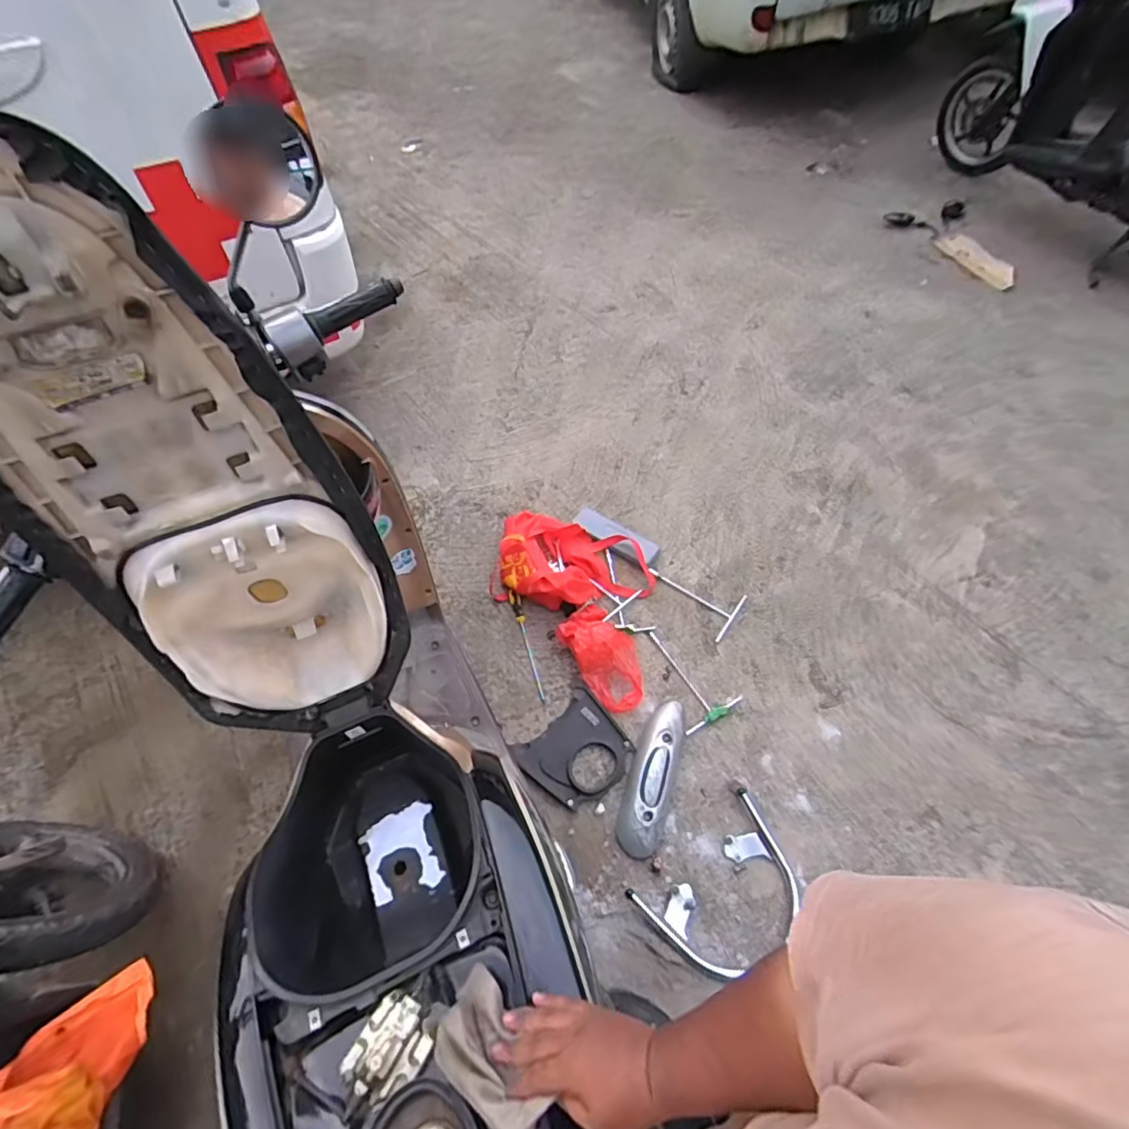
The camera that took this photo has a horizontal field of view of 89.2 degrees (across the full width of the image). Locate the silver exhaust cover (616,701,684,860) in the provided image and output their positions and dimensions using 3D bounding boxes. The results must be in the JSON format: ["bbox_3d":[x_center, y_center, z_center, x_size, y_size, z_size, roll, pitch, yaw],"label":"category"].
[{"bbox_3d":[0.210,0.497,1.365,0.110,0.043,0.368,15,60,12],"label":"silver exhaust cover"}]

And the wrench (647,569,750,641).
[{"bbox_3d":[0.367,0.079,1.641,0.273,0.016,0.148,35,66,22],"label":"wrench"}]

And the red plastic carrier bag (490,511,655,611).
[{"bbox_3d":[0.014,-0.005,1.647,0.478,0.133,0.282,16,60,13],"label":"red plastic carrier bag"}]

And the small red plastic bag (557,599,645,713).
[{"bbox_3d":[0.111,0.237,1.501,0.162,0.095,0.283,-28,61,-14],"label":"small red plastic bag"}]

